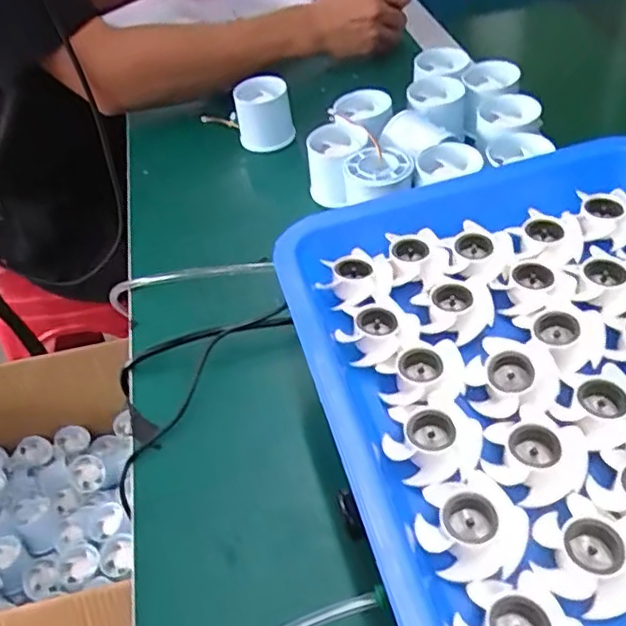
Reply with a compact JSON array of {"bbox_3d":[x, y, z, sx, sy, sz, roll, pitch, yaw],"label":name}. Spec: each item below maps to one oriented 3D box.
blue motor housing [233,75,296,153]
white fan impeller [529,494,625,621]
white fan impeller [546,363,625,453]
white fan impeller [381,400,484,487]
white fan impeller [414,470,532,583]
[{"bbox_3d":[-0.049,-0.194,0.622,0.054,0.054,0.054,-10,46,-2],"label":"blue motor housing"},{"bbox_3d":[0.110,0.097,0.250,0.036,0.018,0.042,-33,51,-22],"label":"white fan impeller"},{"bbox_3d":[0.134,0.045,0.293,0.041,0.011,0.041,-35,52,-24],"label":"white fan impeller"},{"bbox_3d":[0.056,0.060,0.293,0.043,0.012,0.037,-11,46,-3],"label":"white fan impeller"},{"bbox_3d":[0.066,0.090,0.263,0.040,0.015,0.042,-4,47,4],"label":"white fan impeller"}]

